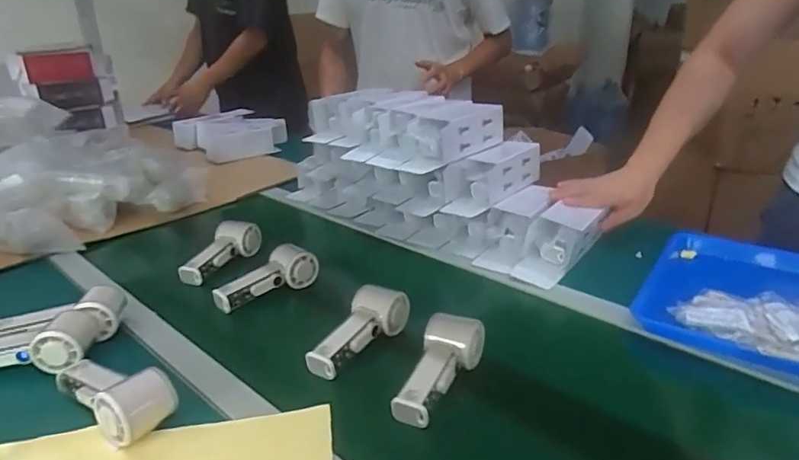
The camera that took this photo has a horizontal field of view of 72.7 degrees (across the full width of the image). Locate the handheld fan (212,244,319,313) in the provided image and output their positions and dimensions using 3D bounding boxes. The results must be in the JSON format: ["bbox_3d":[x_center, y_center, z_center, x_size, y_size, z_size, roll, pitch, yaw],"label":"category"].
[{"bbox_3d":[-0.202,0.067,0.809,0.161,0.055,0.051,-16,28,-31],"label":"handheld fan"}]

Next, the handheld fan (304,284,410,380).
[{"bbox_3d":[-0.051,0.119,0.671,0.063,0.052,0.146,13,27,28],"label":"handheld fan"}]

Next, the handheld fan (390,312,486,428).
[{"bbox_3d":[0.043,0.148,0.599,0.065,0.049,0.141,10,26,23],"label":"handheld fan"}]

